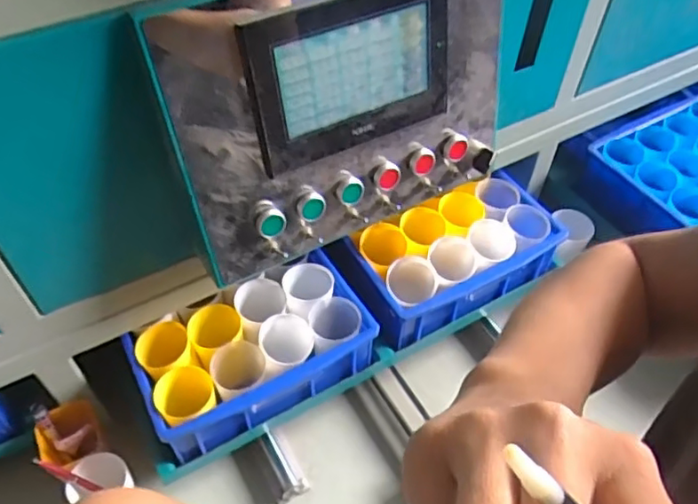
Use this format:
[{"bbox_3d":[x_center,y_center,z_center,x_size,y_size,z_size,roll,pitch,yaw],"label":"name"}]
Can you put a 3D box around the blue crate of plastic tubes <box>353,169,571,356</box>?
[{"bbox_3d":[0.152,0.001,0.853,0.281,0.098,0.141,-25,55,-20],"label":"blue crate of plastic tubes"}]

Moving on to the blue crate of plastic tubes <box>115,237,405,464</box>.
[{"bbox_3d":[-0.096,0.113,0.756,0.302,0.087,0.146,-24,55,-19],"label":"blue crate of plastic tubes"}]

